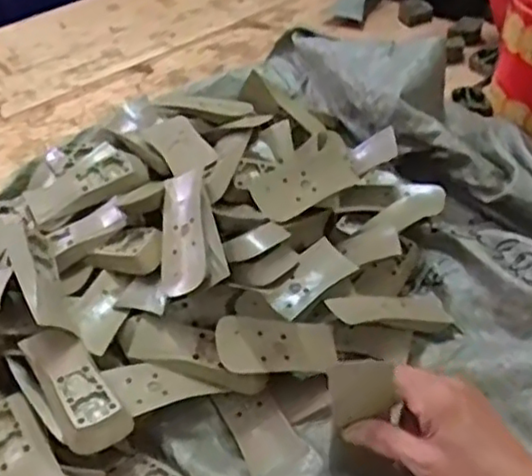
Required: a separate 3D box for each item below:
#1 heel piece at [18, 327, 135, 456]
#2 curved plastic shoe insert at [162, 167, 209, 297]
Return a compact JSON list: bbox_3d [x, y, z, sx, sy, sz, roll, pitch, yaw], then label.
[{"bbox_3d":[-0.136,0.105,0.472,0.042,0.019,0.103,-27,50,-22],"label":"heel piece"},{"bbox_3d":[-0.063,-0.004,0.523,0.044,0.015,0.101,-23,60,33],"label":"curved plastic shoe insert"}]

